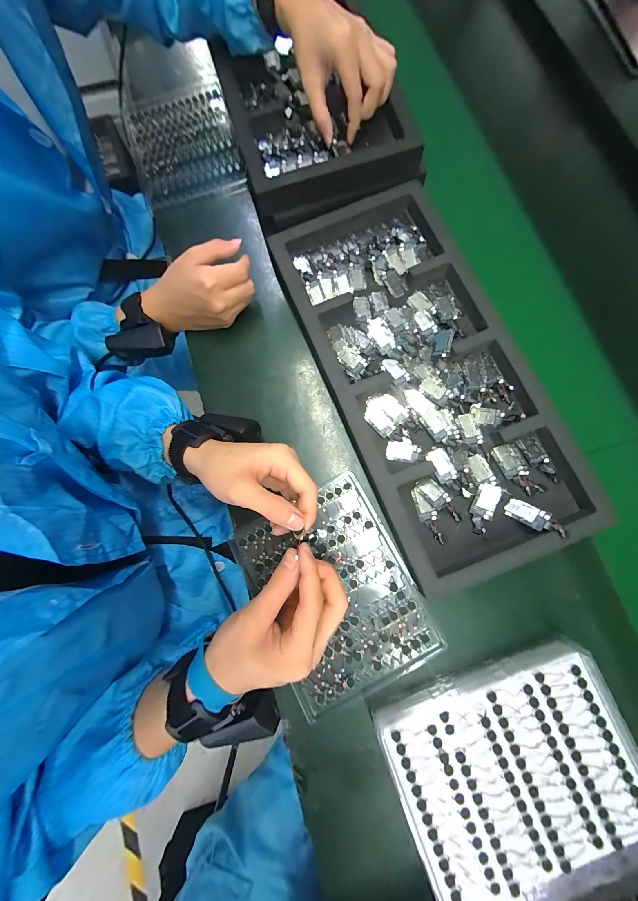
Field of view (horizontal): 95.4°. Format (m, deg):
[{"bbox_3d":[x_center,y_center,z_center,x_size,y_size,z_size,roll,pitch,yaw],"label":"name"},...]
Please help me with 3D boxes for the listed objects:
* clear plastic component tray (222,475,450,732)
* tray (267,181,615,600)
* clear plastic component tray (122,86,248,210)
[{"bbox_3d":[0.015,0.160,0.330,0.168,0.015,0.215,-27,79,-5],"label":"clear plastic component tray"},{"bbox_3d":[0.121,-0.106,0.363,0.217,0.052,0.492,-22,78,-6],"label":"tray"},{"bbox_3d":[-0.211,-0.475,0.460,0.161,0.023,0.215,-17,79,-3],"label":"clear plastic component tray"}]

